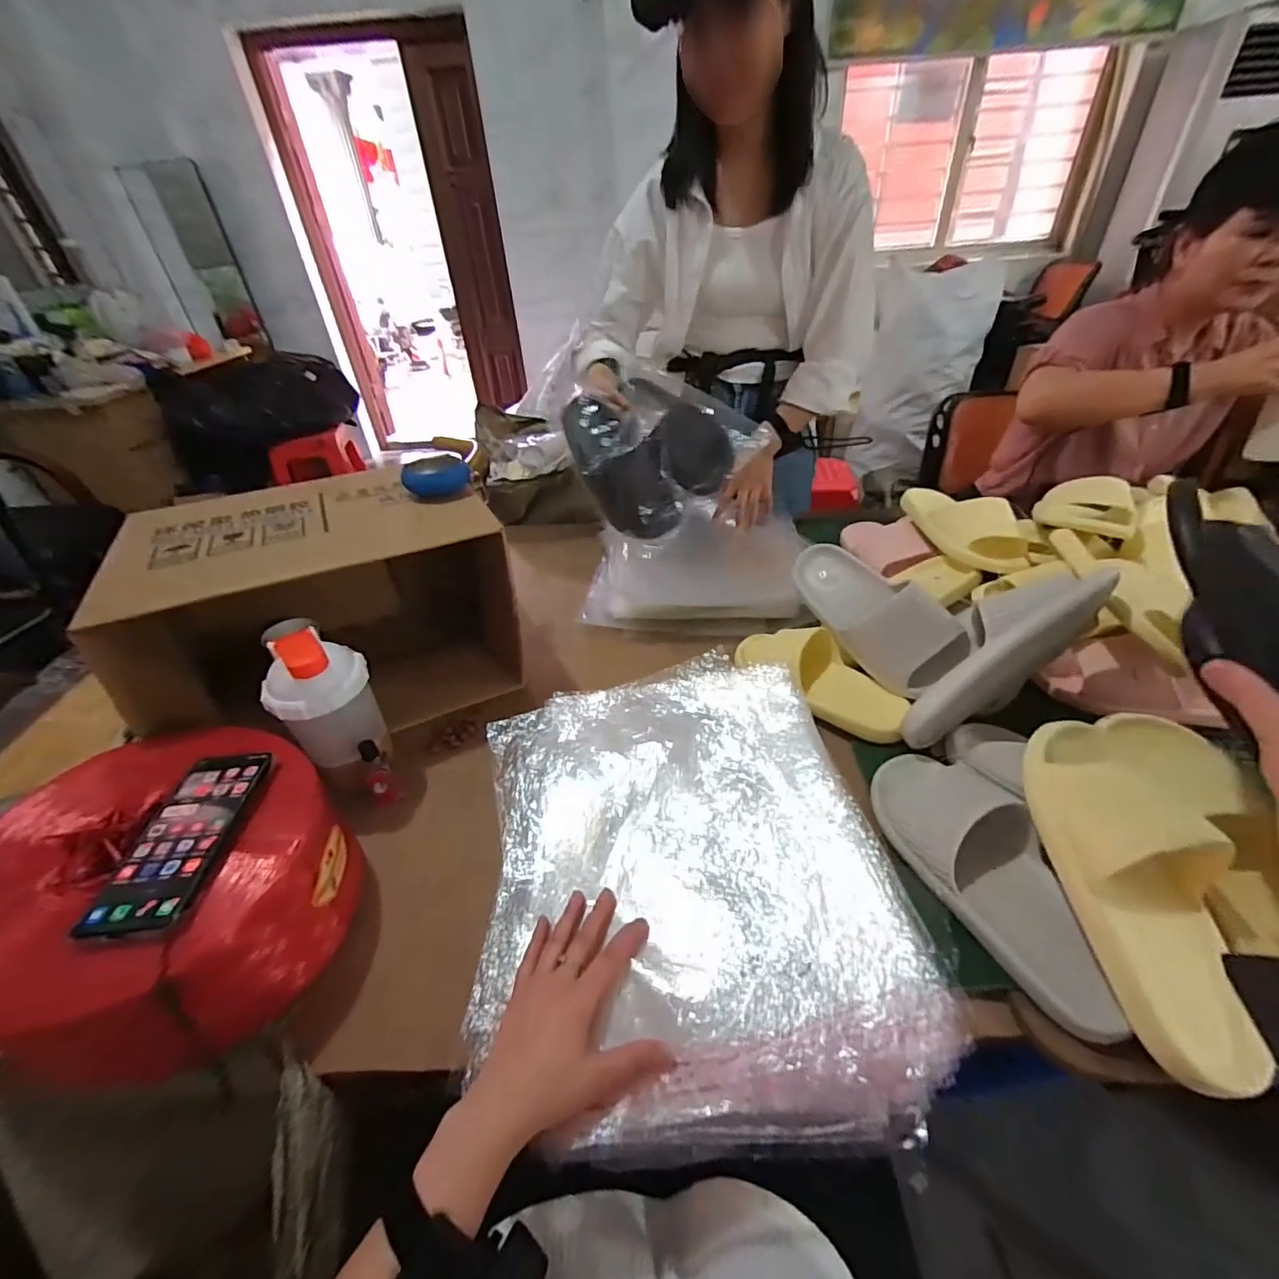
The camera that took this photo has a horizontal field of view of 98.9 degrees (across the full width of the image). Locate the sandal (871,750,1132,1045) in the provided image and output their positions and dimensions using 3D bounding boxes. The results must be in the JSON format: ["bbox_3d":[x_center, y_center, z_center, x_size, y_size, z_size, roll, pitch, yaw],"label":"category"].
[{"bbox_3d":[0.304,0.199,0.497,0.103,0.066,0.271,-6,38,-2],"label":"sandal"}]

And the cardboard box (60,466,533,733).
[{"bbox_3d":[-0.405,-0.047,0.729,0.412,0.252,0.272,-21,41,-21],"label":"cardboard box"}]

